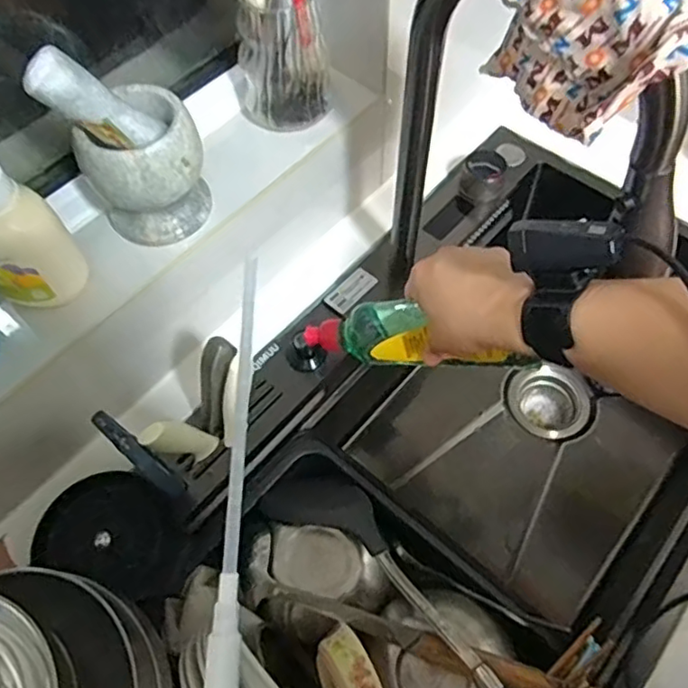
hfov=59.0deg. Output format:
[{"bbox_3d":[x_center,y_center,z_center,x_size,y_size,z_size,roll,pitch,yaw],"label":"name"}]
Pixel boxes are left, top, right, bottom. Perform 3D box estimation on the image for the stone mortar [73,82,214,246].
[{"bbox_3d":[-0.165,-0.147,0.514,0.092,0.098,0.089,-21,62,-11],"label":"stone mortar"}]

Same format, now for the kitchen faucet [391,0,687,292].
[{"bbox_3d":[0.129,-0.121,0.466,0.050,0.350,0.230,-40,66,-20],"label":"kitchen faucet"}]

